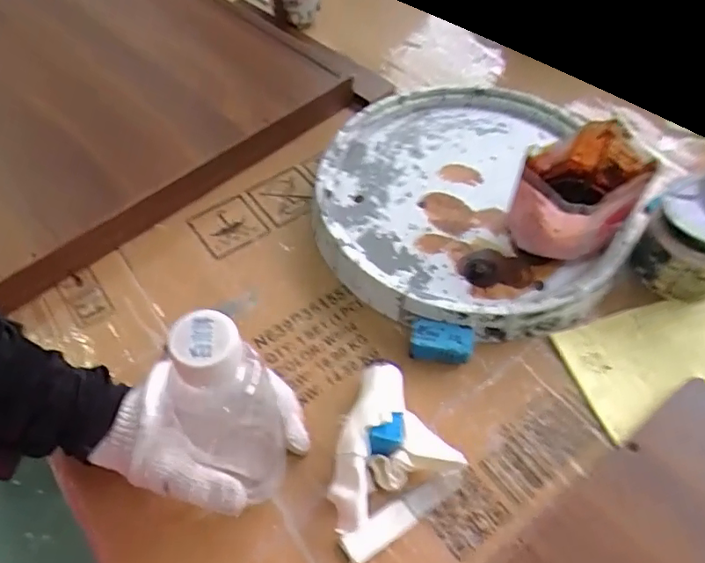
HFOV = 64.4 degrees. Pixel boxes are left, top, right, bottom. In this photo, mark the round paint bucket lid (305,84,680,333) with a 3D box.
[{"bbox_3d":[0.108,-0.077,0.523,0.279,0.030,0.266,-3,59,5],"label":"round paint bucket lid"}]

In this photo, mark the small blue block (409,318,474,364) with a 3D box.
[{"bbox_3d":[0.072,0.050,0.457,0.050,0.023,0.028,13,55,10],"label":"small blue block"}]

